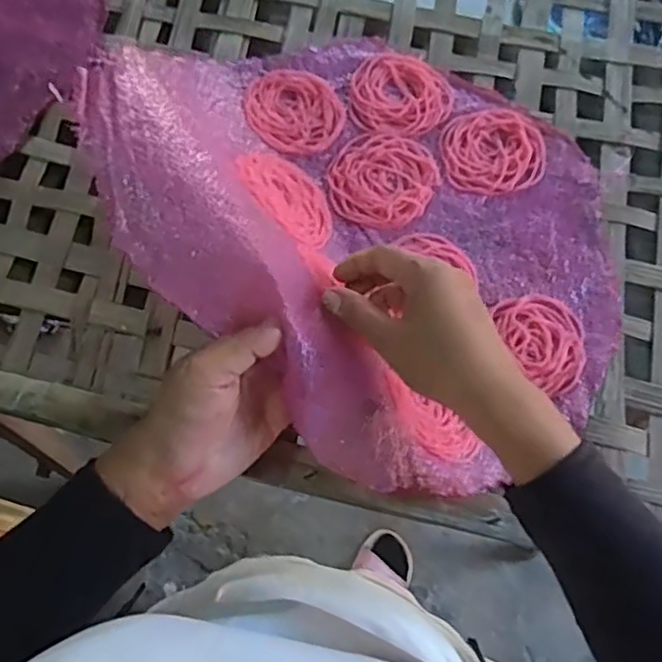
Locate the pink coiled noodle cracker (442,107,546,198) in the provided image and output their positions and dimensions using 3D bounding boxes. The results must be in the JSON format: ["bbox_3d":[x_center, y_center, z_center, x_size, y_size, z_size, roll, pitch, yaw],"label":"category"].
[{"bbox_3d":[0.123,-0.138,0.502,0.075,0.004,0.072,0,75,0],"label":"pink coiled noodle cracker"}]

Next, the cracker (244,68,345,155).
[{"bbox_3d":[-0.028,-0.173,0.511,0.068,0.007,0.079,-33,77,-8],"label":"cracker"}]

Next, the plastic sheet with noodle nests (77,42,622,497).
[{"bbox_3d":[0.044,-0.085,0.424,0.293,0.124,0.364,-43,78,-10],"label":"plastic sheet with noodle nests"}]

